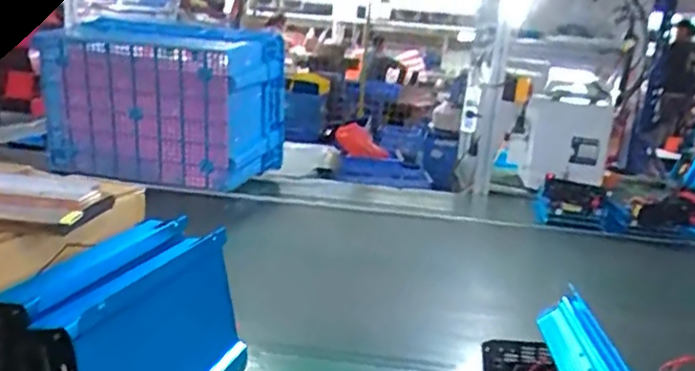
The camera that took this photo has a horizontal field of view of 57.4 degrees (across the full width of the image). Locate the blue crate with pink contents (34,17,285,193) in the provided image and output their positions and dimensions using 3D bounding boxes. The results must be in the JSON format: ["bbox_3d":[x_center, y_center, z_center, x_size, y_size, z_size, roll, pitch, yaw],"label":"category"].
[{"bbox_3d":[-0.497,-0.225,1.802,0.594,0.419,0.429,8,13,14],"label":"blue crate with pink contents"}]

